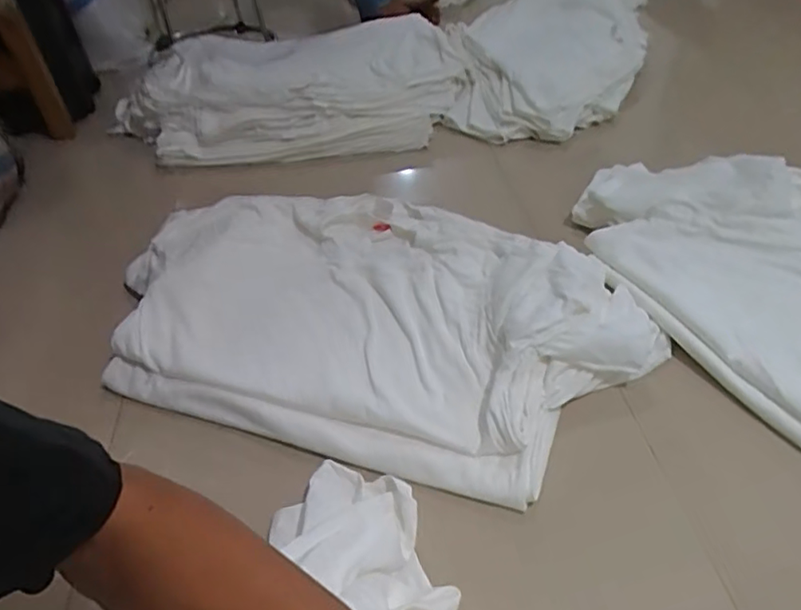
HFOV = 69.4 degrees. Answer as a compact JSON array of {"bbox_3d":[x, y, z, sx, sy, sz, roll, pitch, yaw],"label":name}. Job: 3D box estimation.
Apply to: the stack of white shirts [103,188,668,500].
[{"bbox_3d":[-0.051,-0.009,0.734,0.706,0.064,0.393,13,46,17],"label":"stack of white shirts"}]

